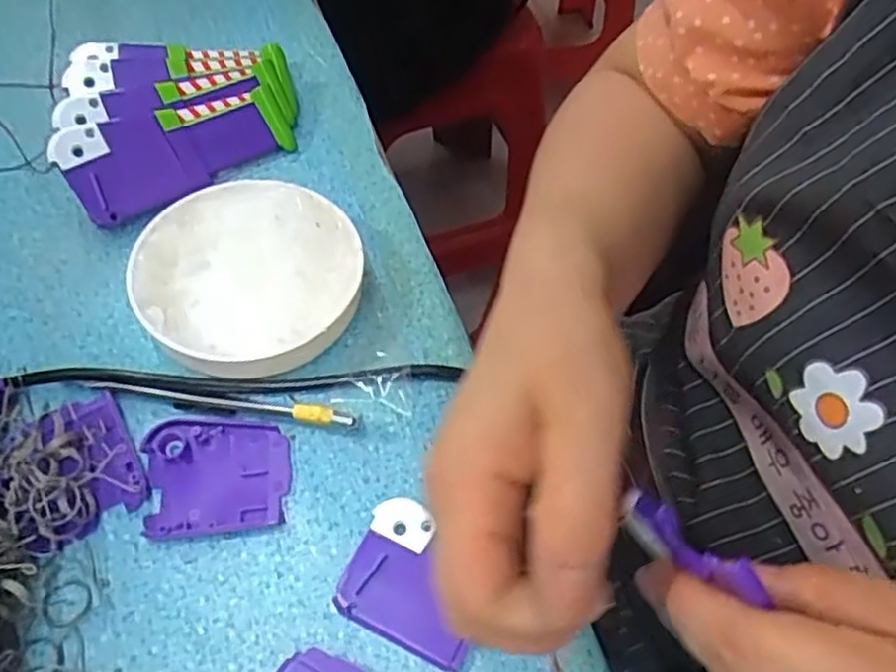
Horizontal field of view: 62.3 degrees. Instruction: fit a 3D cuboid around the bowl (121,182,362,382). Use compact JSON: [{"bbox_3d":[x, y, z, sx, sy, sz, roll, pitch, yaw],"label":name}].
[{"bbox_3d":[-0.096,-0.029,0.360,0.103,0.027,0.100,1,59,-2],"label":"bowl"}]

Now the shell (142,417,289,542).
[{"bbox_3d":[-0.099,0.059,0.319,0.059,0.006,0.051,-5,59,-6],"label":"shell"}]

